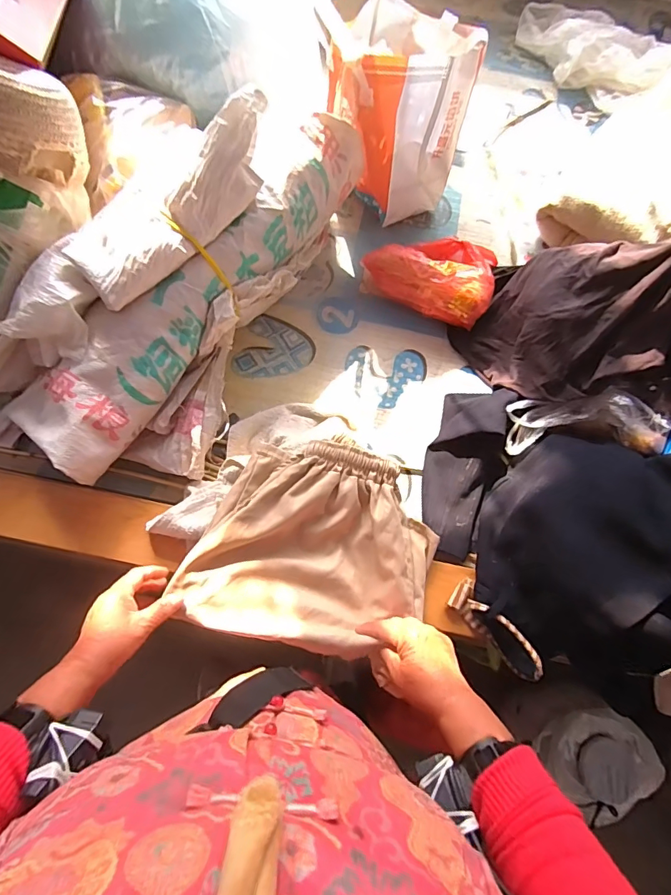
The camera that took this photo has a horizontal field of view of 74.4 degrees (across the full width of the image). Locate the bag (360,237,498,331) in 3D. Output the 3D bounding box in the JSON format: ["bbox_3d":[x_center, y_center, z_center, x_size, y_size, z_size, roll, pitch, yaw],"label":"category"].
[{"bbox_3d":[0.184,-0.335,0.815,0.231,0.084,0.185,26,71,6],"label":"bag"}]

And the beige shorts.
[{"bbox_3d":[-0.018,0.123,0.589,0.299,0.089,0.257,11,70,1],"label":"beige shorts"}]

